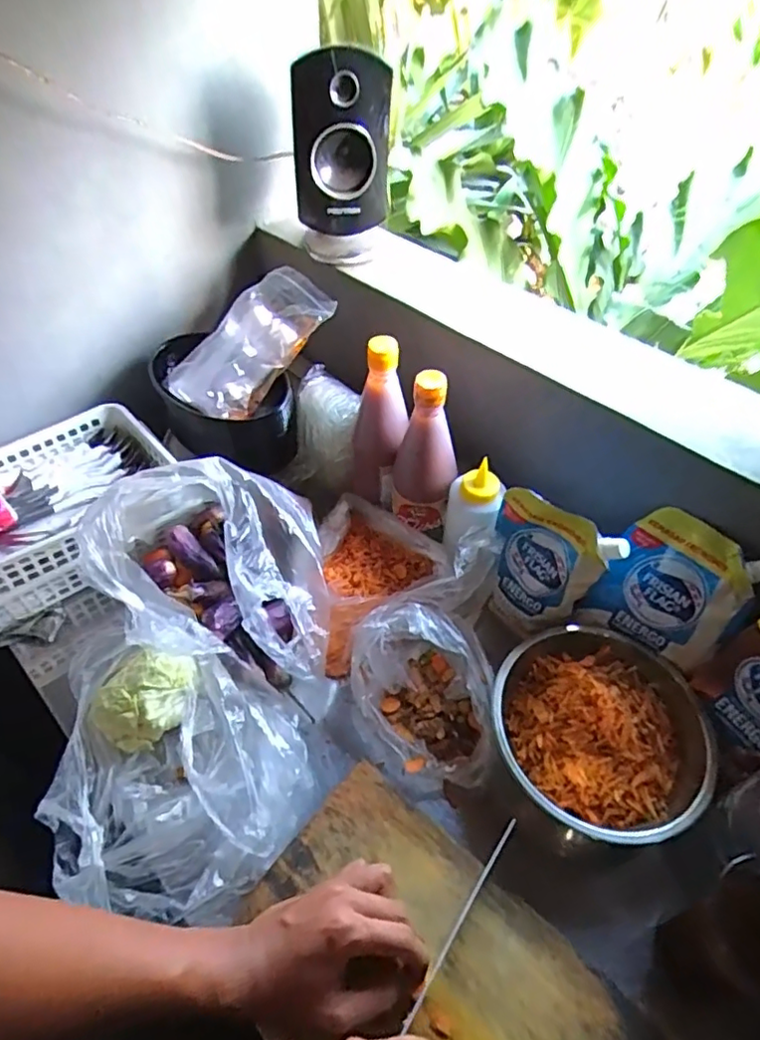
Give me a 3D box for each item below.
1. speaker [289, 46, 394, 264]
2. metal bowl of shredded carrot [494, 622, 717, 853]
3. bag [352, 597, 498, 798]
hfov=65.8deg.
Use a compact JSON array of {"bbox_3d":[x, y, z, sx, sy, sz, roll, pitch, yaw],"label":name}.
[{"bbox_3d":[-0.046,-0.443,0.722,0.114,0.205,0.100,-2,49,-3],"label":"speaker"},{"bbox_3d":[0.202,0.194,0.544,0.191,0.080,0.198,1,49,-1],"label":"metal bowl of shredded carrot"},{"bbox_3d":[0.040,0.164,0.562,0.128,0.083,0.160,-6,50,-7],"label":"bag"}]

